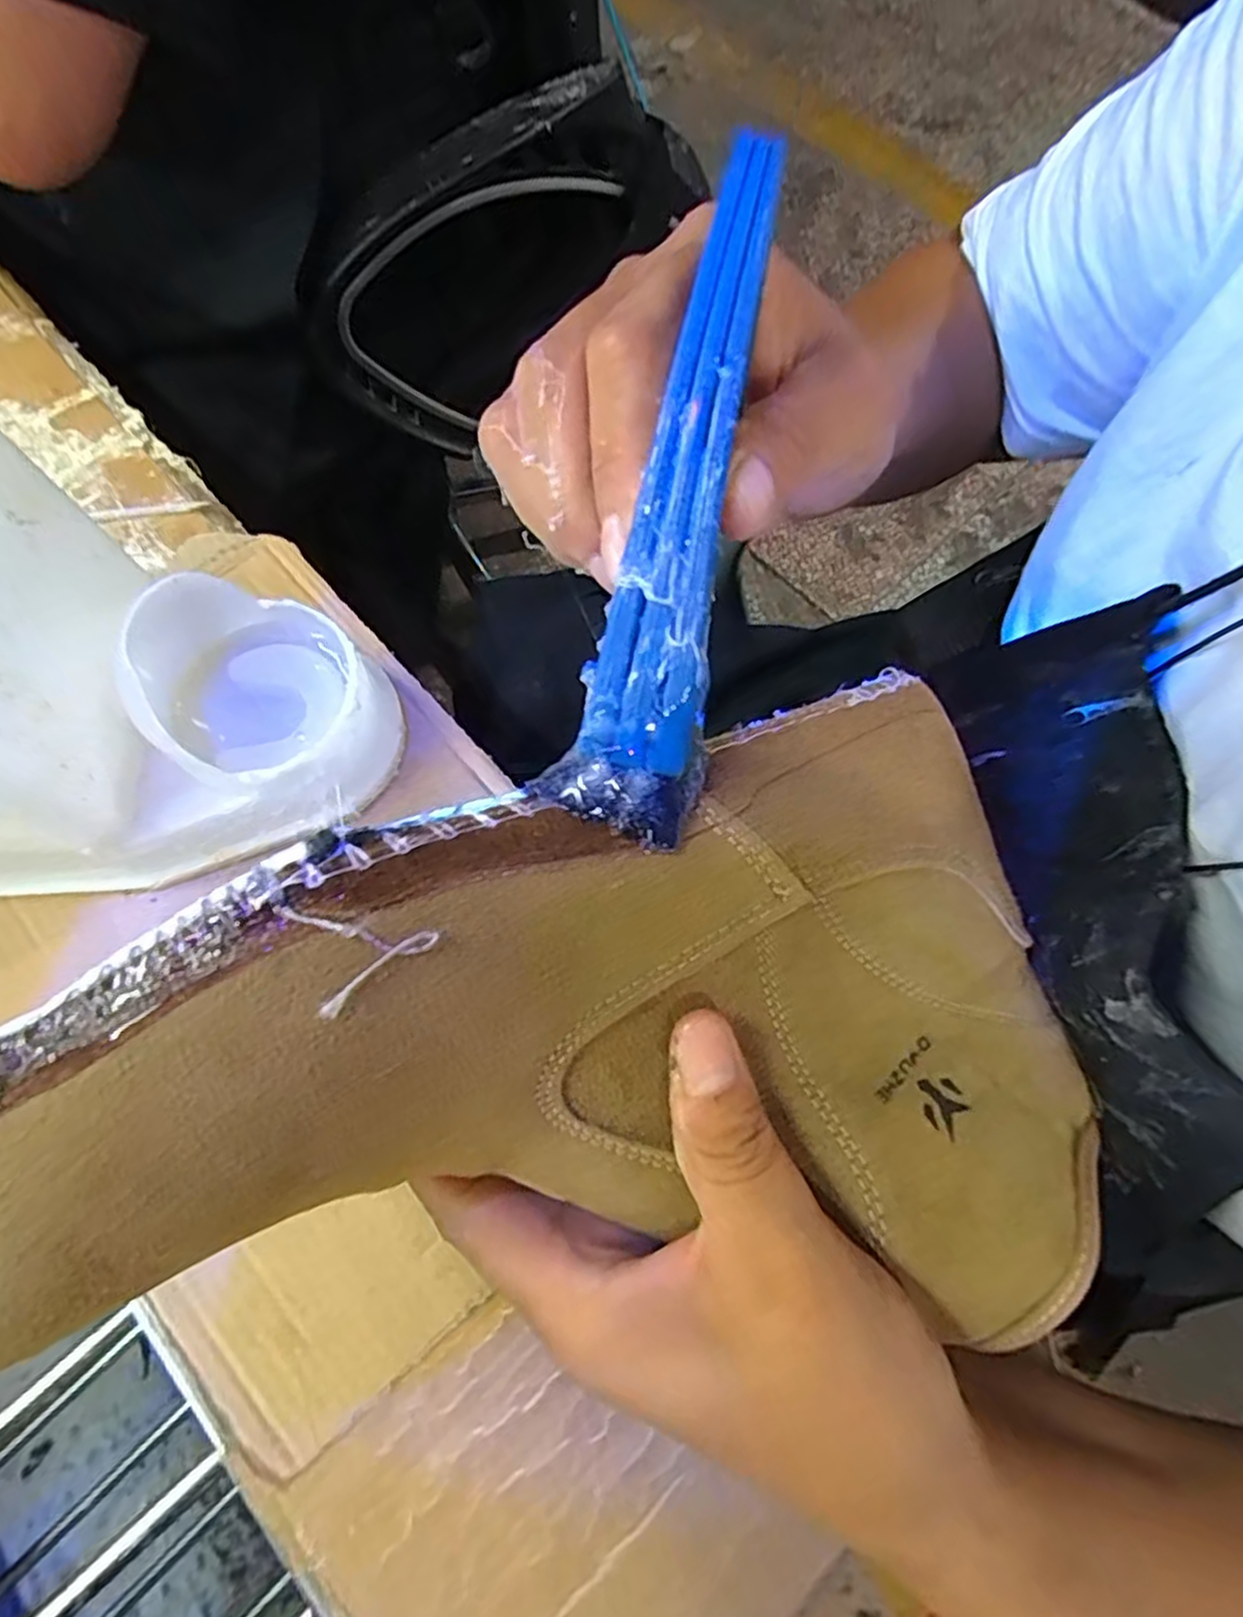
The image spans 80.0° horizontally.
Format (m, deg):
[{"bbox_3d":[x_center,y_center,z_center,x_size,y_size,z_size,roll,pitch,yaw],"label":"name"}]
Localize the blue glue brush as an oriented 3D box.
[{"bbox_3d":[0.013,-0.060,0.146,0.029,0.009,0.133,14,98,6],"label":"blue glue brush"}]

